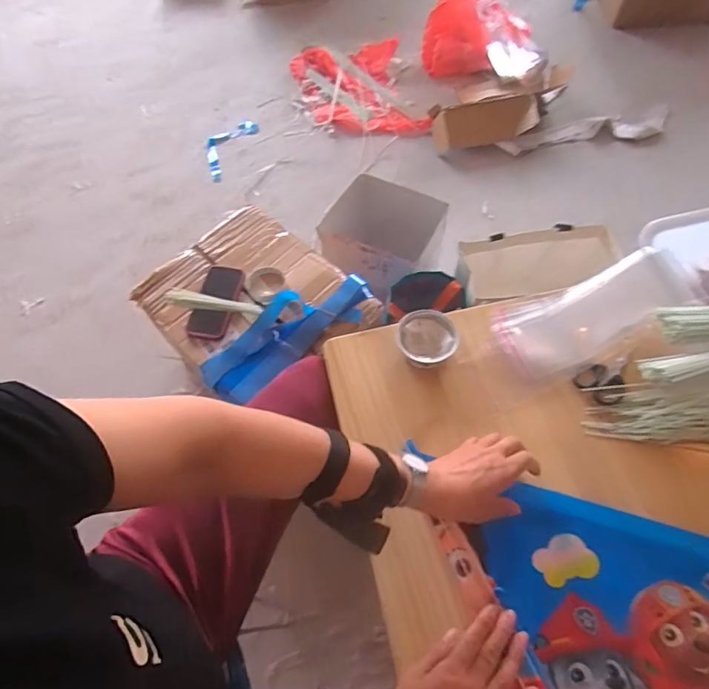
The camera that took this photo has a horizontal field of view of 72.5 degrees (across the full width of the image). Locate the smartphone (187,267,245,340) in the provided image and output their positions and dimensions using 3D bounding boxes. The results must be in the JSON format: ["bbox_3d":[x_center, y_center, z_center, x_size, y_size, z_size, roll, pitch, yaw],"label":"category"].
[{"bbox_3d":[-0.285,-0.091,0.998,0.085,0.012,0.176,6,62,7],"label":"smartphone"}]

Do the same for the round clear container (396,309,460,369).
[{"bbox_3d":[0.101,-0.006,0.678,0.080,0.032,0.079,-2,61,3],"label":"round clear container"}]

